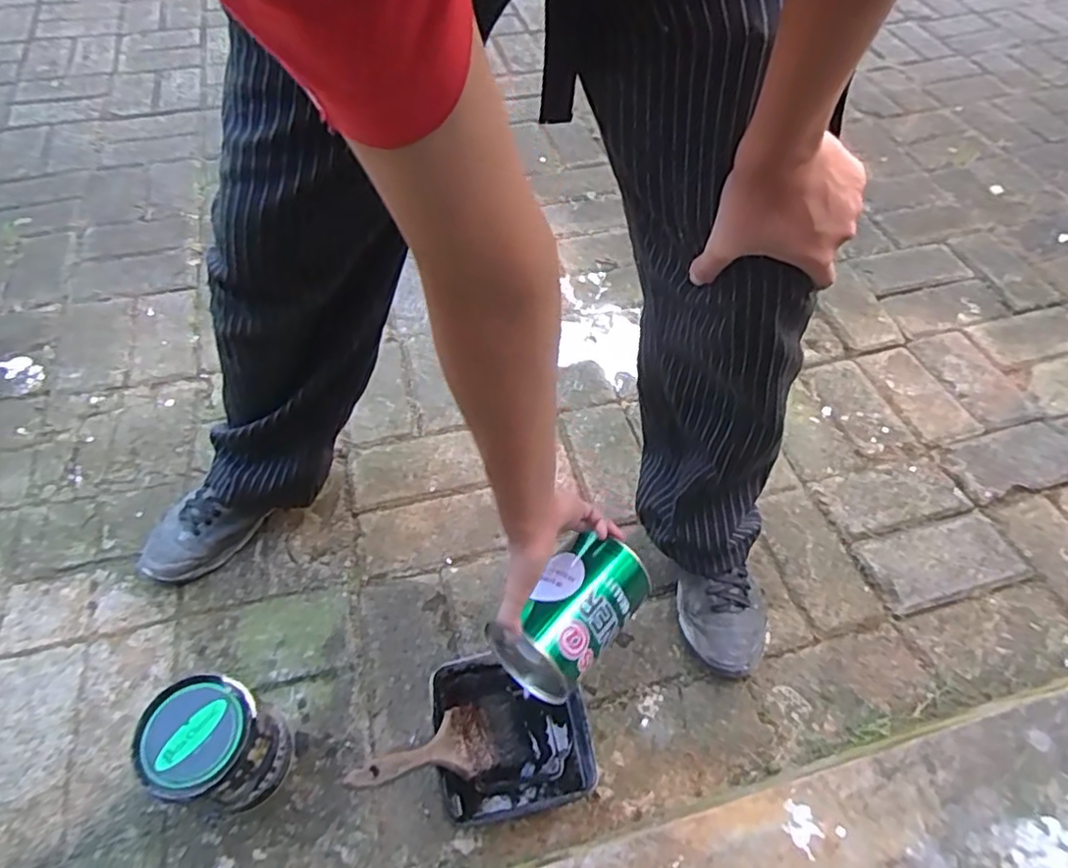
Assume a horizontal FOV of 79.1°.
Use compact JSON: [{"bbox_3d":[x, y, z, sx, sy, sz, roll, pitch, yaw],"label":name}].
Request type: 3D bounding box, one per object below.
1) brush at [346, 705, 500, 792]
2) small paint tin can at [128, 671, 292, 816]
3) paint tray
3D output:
[{"bbox_3d":[-0.107,0.319,0.642,0.159,0.012,0.066,0,45,-42],"label":"brush"},{"bbox_3d":[-0.313,0.314,0.648,0.103,0.131,0.103,3,55,-4],"label":"small paint tin can"},{"bbox_3d":[-0.025,0.323,0.706,0.158,0.054,0.161,-6,56,-11],"label":"paint tray"}]

